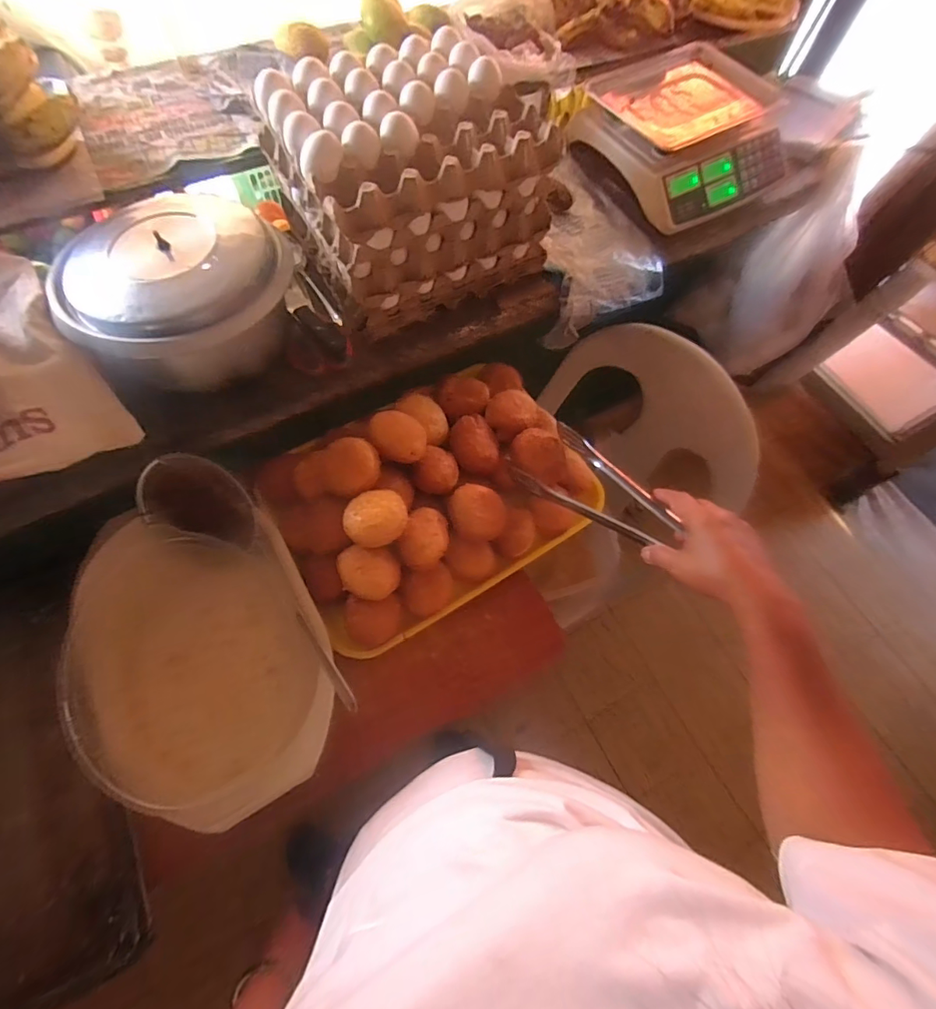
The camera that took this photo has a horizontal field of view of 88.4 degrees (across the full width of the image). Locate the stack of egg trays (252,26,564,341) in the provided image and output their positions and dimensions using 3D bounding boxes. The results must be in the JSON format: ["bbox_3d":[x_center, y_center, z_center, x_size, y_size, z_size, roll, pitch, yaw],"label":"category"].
[{"bbox_3d":[-0.077,-0.415,0.620,0.282,0.182,0.266,-28,71,-14],"label":"stack of egg trays"}]

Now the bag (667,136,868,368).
[{"bbox_3d":[0.656,-0.479,1.016,0.254,0.398,0.116,38,70,13],"label":"bag"}]

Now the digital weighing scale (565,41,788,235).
[{"bbox_3d":[0.343,-0.606,0.790,0.290,0.100,0.296,-34,72,-16],"label":"digital weighing scale"}]

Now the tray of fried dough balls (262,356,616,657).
[{"bbox_3d":[-0.041,-0.031,0.609,0.395,0.114,0.288,-27,71,-14],"label":"tray of fried dough balls"}]

